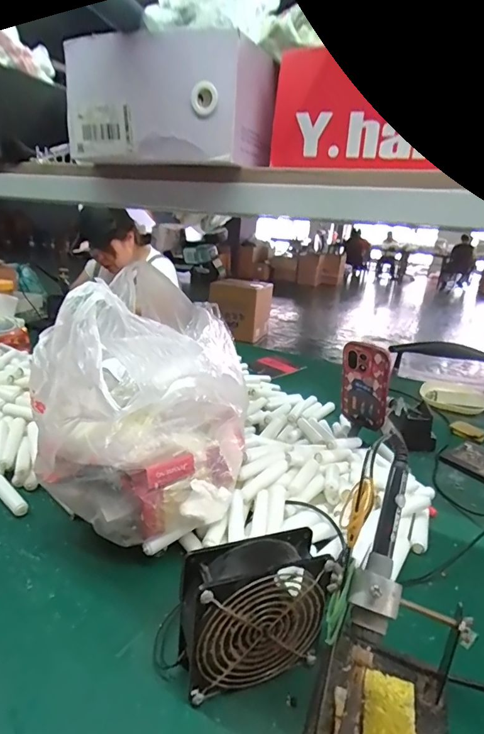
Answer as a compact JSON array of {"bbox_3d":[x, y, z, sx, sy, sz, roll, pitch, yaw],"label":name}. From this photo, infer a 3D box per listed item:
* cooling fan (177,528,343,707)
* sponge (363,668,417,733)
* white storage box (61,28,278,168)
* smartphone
[{"bbox_3d":[0.008,0.209,0.358,0.131,0.124,0.046,-3,21,-21],"label":"cooling fan"},{"bbox_3d":[0.118,0.275,0.333,0.039,0.004,0.060,10,20,15],"label":"sponge"},{"bbox_3d":[-0.075,-0.257,0.416,0.200,0.097,0.098,9,20,14],"label":"white storage box"},{"bbox_3d":[0.213,0.033,0.729,0.078,0.173,0.010,16,40,31],"label":"smartphone"}]

